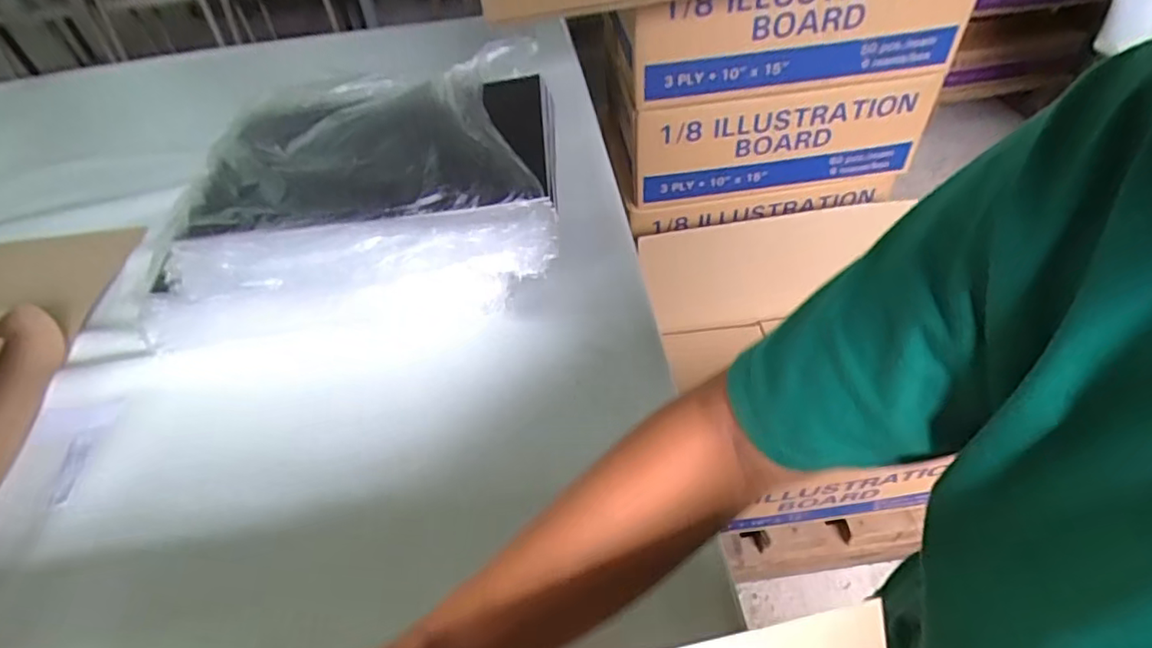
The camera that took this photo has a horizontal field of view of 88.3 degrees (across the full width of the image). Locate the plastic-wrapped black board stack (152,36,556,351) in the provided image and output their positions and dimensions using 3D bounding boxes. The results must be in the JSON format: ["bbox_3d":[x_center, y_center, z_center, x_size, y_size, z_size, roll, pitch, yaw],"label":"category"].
[{"bbox_3d":[-0.241,-0.164,0.690,0.433,0.180,0.326,-7,48,-1],"label":"plastic-wrapped black board stack"}]

